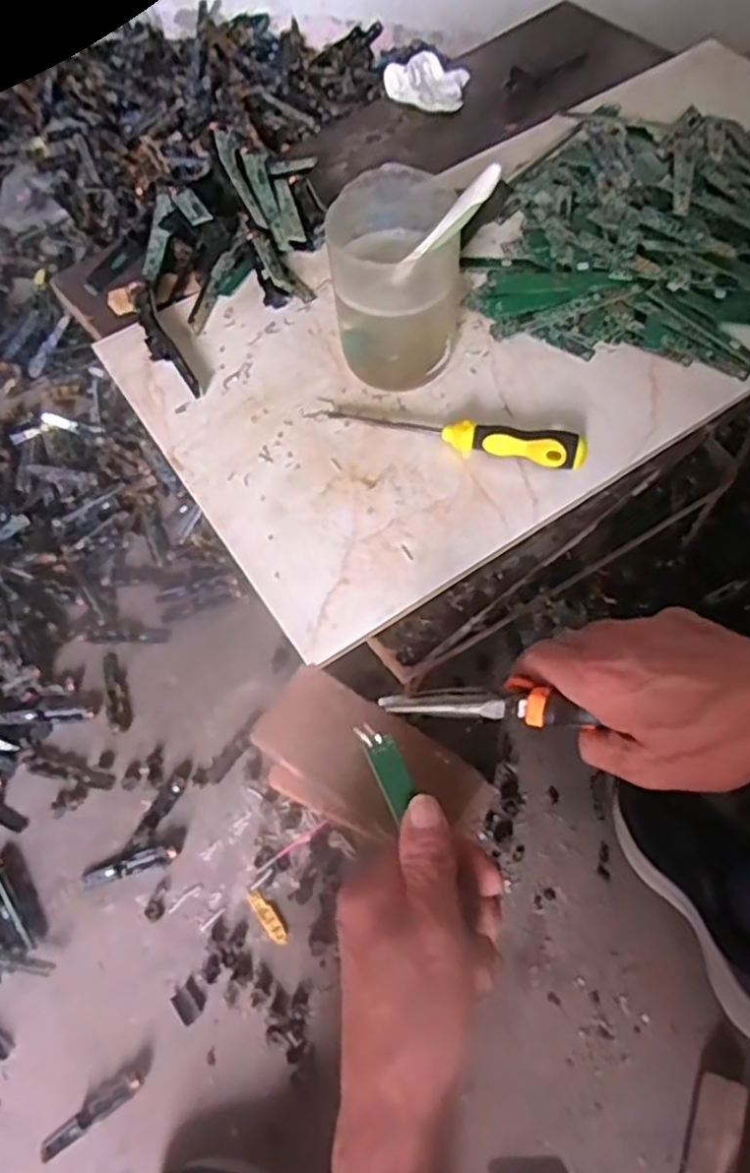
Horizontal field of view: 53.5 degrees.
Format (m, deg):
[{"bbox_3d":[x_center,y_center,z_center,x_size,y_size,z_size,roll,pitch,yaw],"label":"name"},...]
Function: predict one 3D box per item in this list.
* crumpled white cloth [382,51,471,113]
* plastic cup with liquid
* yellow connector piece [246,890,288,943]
[{"bbox_3d":[0.044,-0.445,0.653,0.070,0.021,0.049,8,63,8],"label":"crumpled white cloth"},{"bbox_3d":[0.014,-0.188,0.465,0.080,0.105,0.073,7,64,5],"label":"plastic cup with liquid"},{"bbox_3d":[-0.112,0.344,0.776,0.017,0.009,0.060,-34,69,-16],"label":"yellow connector piece"}]

